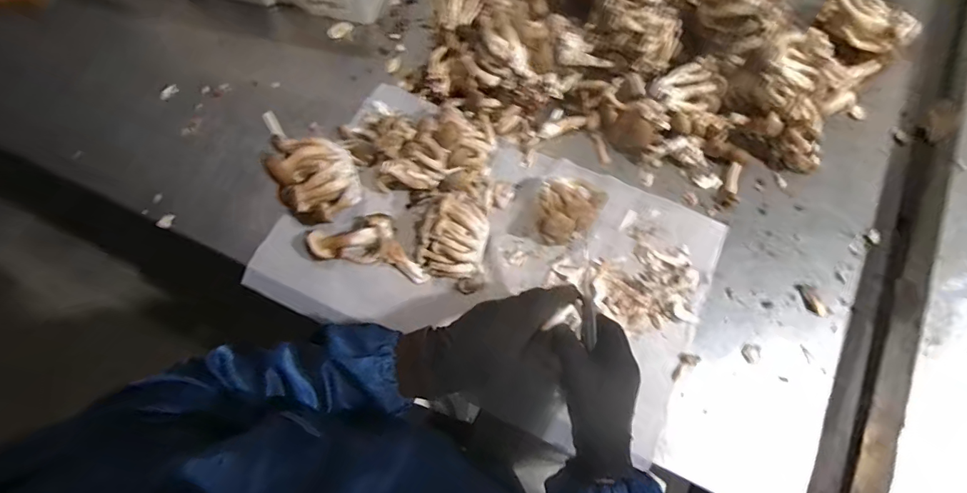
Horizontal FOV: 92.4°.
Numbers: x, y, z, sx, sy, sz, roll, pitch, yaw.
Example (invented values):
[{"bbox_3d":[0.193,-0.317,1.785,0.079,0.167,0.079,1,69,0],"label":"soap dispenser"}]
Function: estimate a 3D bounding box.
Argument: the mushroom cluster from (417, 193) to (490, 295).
[{"bbox_3d":[-0.035,-0.012,0.524,0.080,0.053,0.109,6,71,3],"label":"mushroom cluster"}]

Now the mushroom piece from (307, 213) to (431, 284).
[{"bbox_3d":[-0.128,-0.007,0.536,0.136,0.045,0.065,12,72,5],"label":"mushroom piece"}]

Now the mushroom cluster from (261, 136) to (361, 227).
[{"bbox_3d":[-0.193,-0.076,0.536,0.093,0.083,0.092,0,71,1],"label":"mushroom cluster"}]

